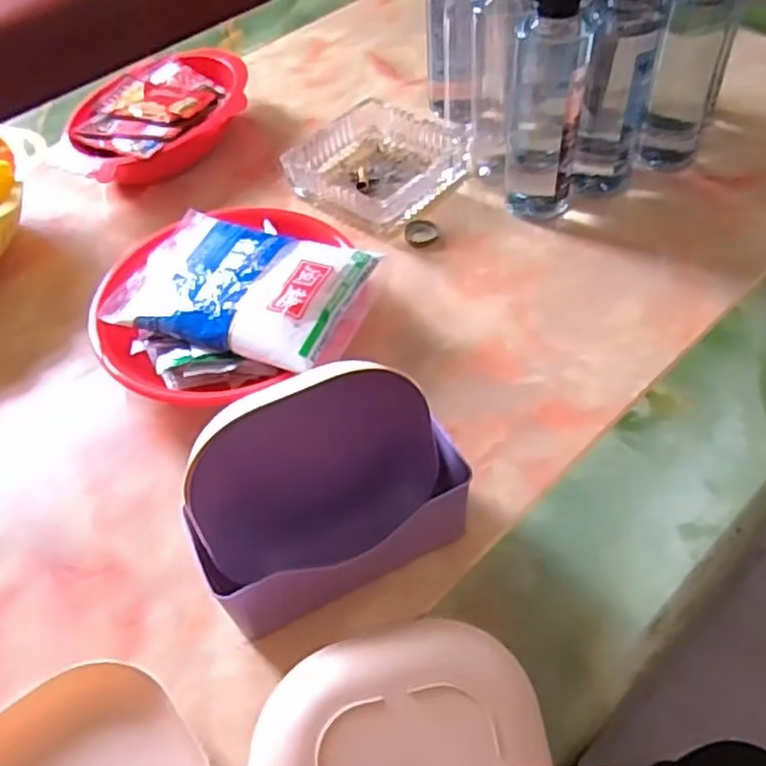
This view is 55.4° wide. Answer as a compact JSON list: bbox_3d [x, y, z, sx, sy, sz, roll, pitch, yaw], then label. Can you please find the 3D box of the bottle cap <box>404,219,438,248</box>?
[{"bbox_3d":[0.031,-0.122,0.595,0.026,0.010,0.026,-2,50,4],"label":"bottle cap"}]

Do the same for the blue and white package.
[{"bbox_3d":[-0.096,-0.068,0.502,0.164,0.023,0.107,16,54,18],"label":"blue and white package"}]

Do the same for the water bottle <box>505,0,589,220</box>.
[{"bbox_3d":[0.123,-0.210,0.554,0.055,0.173,0.047,6,51,10],"label":"water bottle"}]

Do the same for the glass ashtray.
[{"bbox_3d":[-0.001,-0.194,0.639,0.132,0.033,0.139,29,59,26],"label":"glass ashtray"}]

